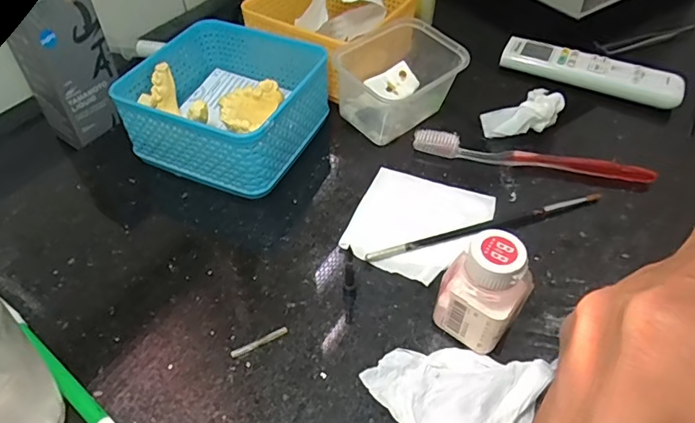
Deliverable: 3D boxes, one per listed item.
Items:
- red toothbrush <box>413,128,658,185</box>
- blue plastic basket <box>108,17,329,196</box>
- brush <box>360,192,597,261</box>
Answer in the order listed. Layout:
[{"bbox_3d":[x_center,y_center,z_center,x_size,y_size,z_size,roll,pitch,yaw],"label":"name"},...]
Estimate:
[{"bbox_3d":[0.148,-0.042,0.401,0.188,0.015,0.020,13,49,11],"label":"red toothbrush"},{"bbox_3d":[-0.103,-0.090,0.408,0.143,0.063,0.128,19,51,16],"label":"blue plastic basket"},{"bbox_3d":[0.103,0.010,0.354,0.187,0.009,0.010,-15,50,-13],"label":"brush"}]

